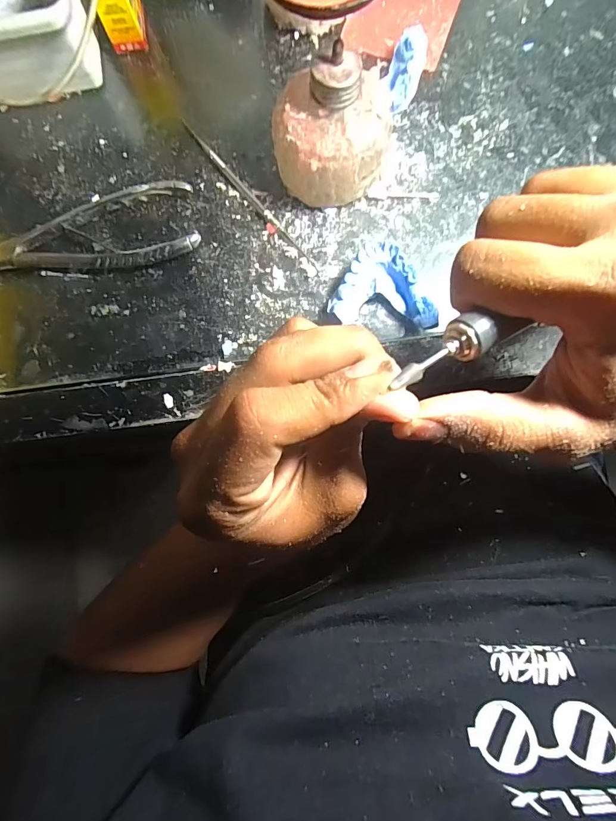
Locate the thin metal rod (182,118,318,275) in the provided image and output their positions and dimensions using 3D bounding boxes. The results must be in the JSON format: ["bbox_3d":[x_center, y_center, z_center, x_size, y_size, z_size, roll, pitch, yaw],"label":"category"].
[{"bbox_3d":[-0.042,-0.155,0.282,0.006,0.004,0.150,-40,84,-2],"label":"thin metal rod"}]

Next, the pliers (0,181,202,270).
[{"bbox_3d":[-0.177,-0.125,0.280,0.195,0.011,0.057,-6,84,1],"label":"pliers"}]

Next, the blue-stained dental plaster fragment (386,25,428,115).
[{"bbox_3d":[0.068,-0.238,0.278,0.021,0.023,0.055,14,85,4],"label":"blue-stained dental plaster fragment"}]

